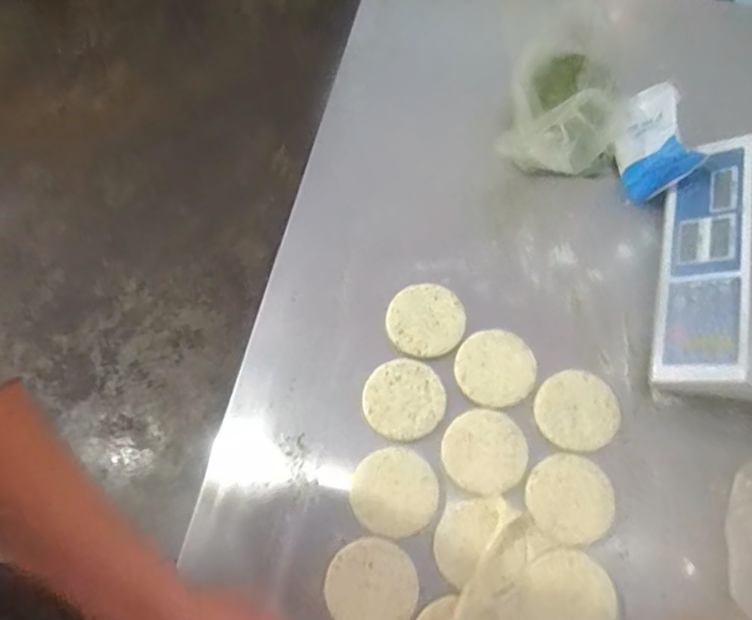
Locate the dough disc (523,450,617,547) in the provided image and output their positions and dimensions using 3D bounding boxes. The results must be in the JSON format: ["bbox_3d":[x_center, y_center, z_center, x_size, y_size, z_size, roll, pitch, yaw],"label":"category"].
[{"bbox_3d":[0.216,0.210,0.660,0.091,0.011,0.094,0,67,1],"label":"dough disc"}]

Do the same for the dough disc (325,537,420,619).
[{"bbox_3d":[-0.004,0.295,0.632,0.095,0.011,0.093,-25,69,-9],"label":"dough disc"}]

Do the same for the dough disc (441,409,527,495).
[{"bbox_3d":[0.125,0.162,0.683,0.096,0.006,0.092,0,67,1],"label":"dough disc"}]

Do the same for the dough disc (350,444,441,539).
[{"bbox_3d":[0.021,0.204,0.670,0.094,0.006,0.093,0,67,1],"label":"dough disc"}]

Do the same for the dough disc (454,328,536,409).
[{"bbox_3d":[0.145,0.069,0.722,0.094,0.014,0.097,0,67,1],"label":"dough disc"}]

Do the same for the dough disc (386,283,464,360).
[{"bbox_3d":[0.063,0.013,0.749,0.092,0.014,0.100,0,67,1],"label":"dough disc"}]

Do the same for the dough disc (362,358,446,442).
[{"bbox_3d":[0.034,0.105,0.708,0.093,0.006,0.095,0,67,1],"label":"dough disc"}]

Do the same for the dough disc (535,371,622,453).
[{"bbox_3d":[0.237,0.119,0.702,0.096,0.007,0.091,0,67,1],"label":"dough disc"}]

